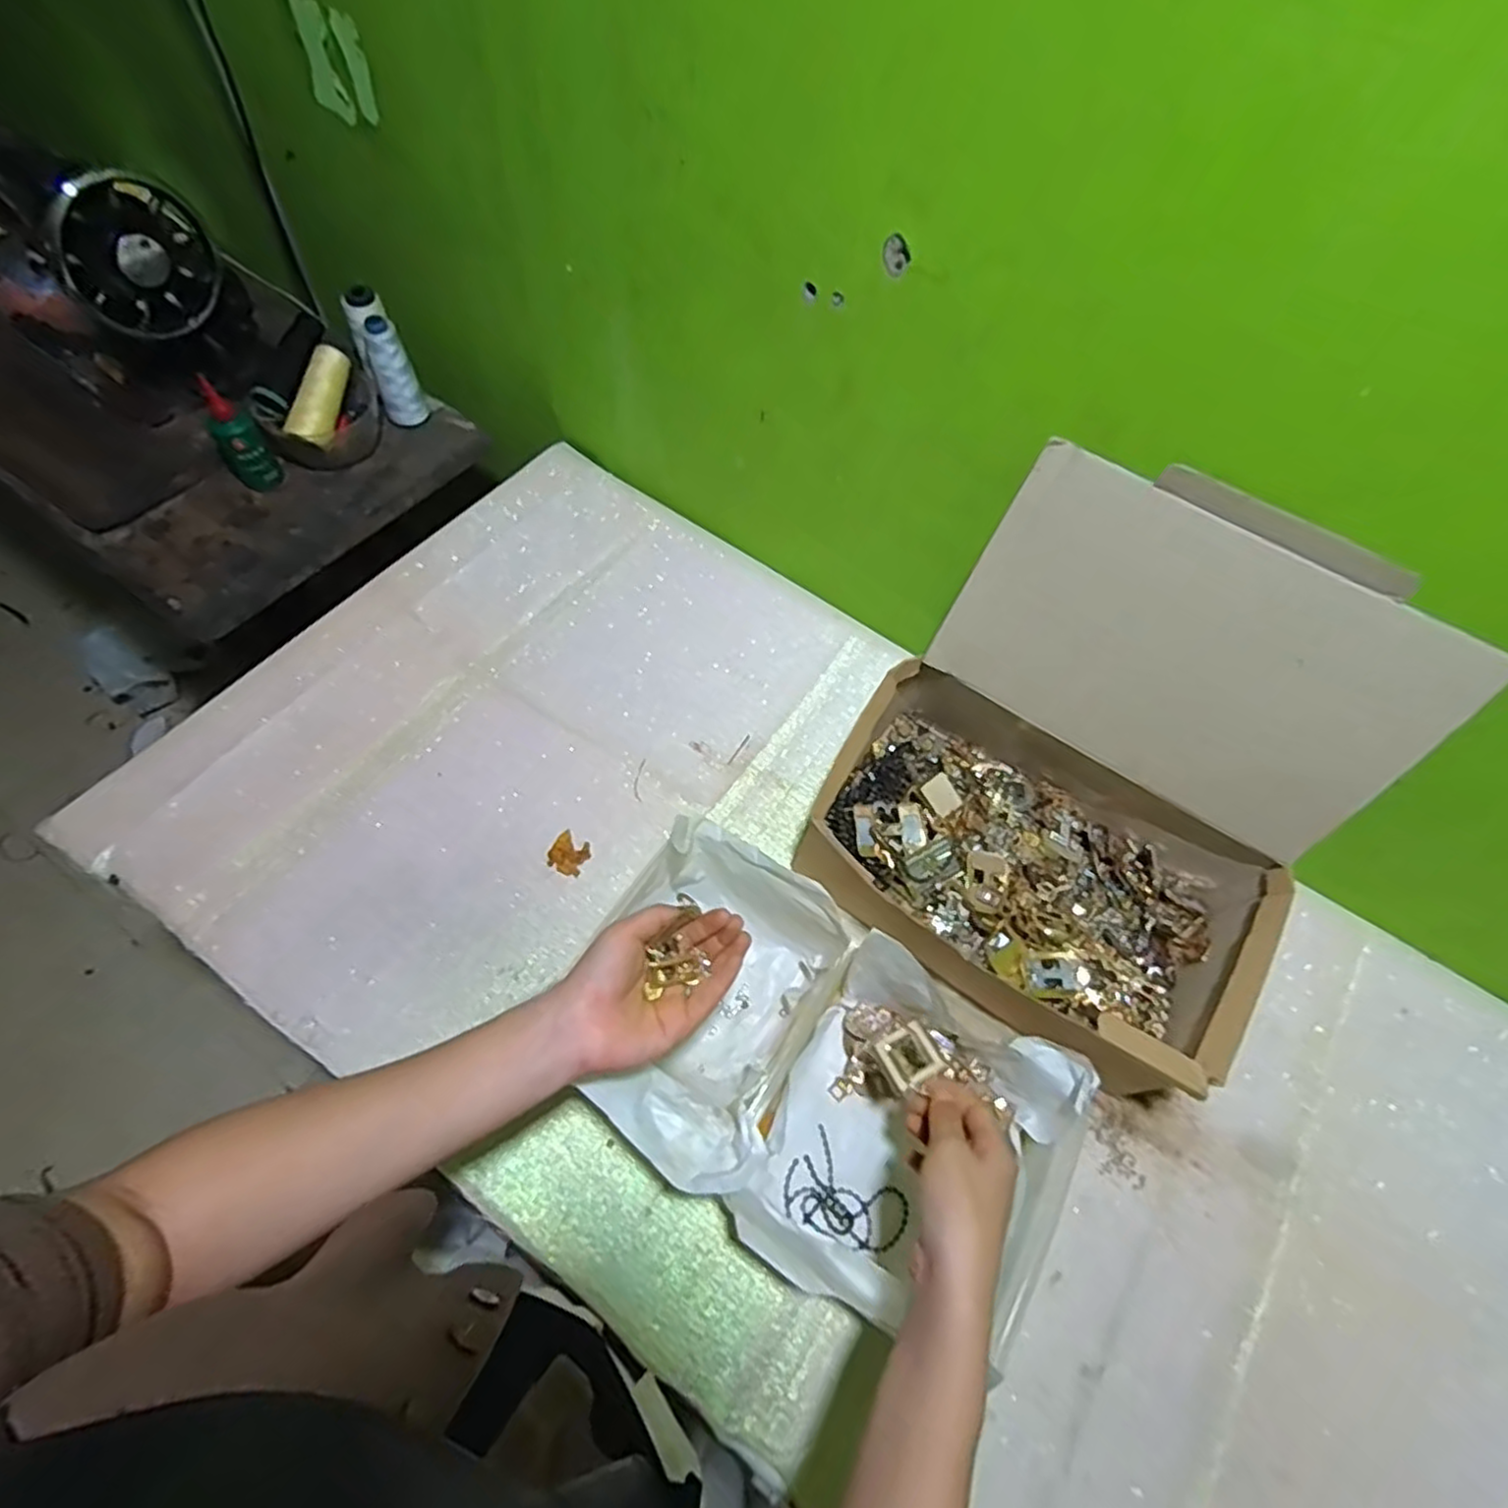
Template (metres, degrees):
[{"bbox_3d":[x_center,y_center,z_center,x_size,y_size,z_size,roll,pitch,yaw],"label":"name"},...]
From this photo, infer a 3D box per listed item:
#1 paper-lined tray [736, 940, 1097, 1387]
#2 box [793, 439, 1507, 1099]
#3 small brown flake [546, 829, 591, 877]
[{"bbox_3d":[0.110,0.268,0.491,0.197,0.096,0.204,28,64,11],"label":"paper-lined tray"},{"bbox_3d":[0.245,0.026,0.523,0.332,0.275,0.288,36,66,14],"label":"box"},{"bbox_3d":[-0.159,0.087,0.618,0.032,0.004,0.034,23,63,9],"label":"small brown flake"}]

